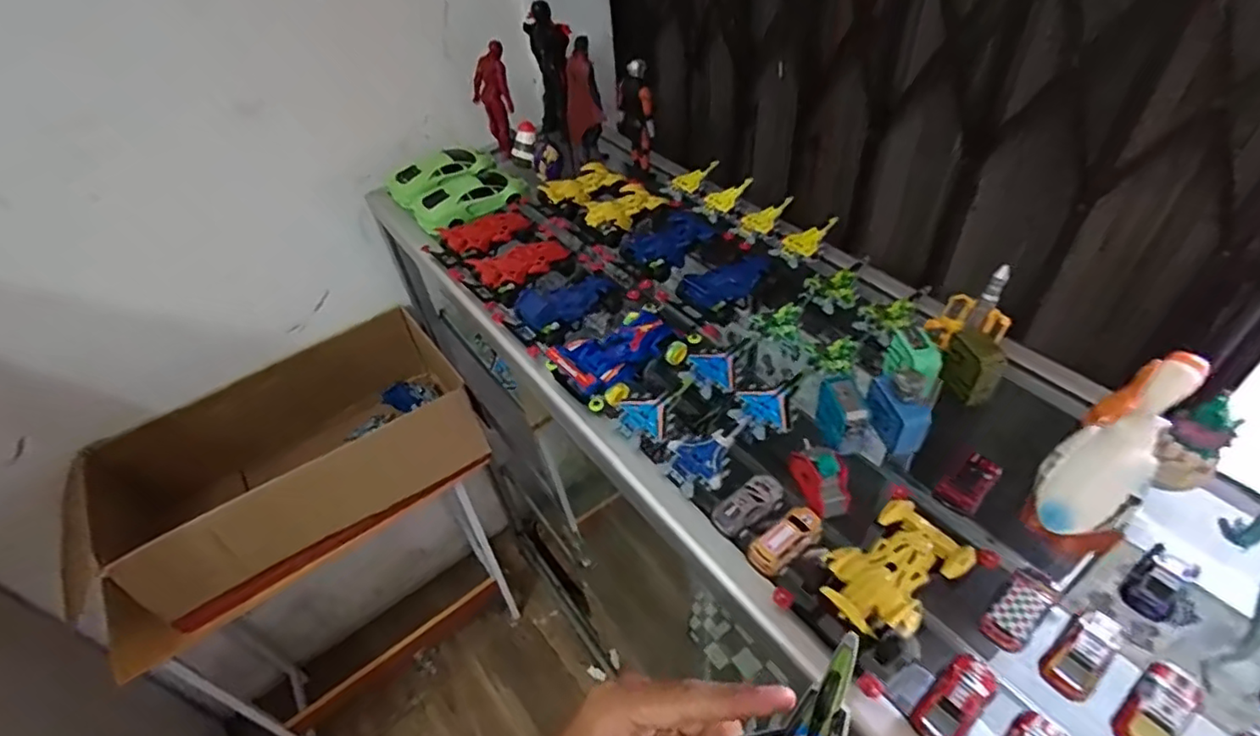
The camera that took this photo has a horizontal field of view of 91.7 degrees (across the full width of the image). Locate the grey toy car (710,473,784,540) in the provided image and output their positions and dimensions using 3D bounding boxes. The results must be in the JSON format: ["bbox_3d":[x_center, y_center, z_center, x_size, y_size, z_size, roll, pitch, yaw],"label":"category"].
[{"bbox_3d":[0.096,0.110,0.495,0.062,0.019,0.029,-32,50,-24],"label":"grey toy car"}]

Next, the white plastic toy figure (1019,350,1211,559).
[{"bbox_3d":[0.338,0.061,0.428,0.057,0.155,0.049,37,18,35],"label":"white plastic toy figure"}]

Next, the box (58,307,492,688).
[{"bbox_3d":[-0.568,0.150,1.029,0.574,0.192,0.329,-28,49,-21],"label":"box"}]

